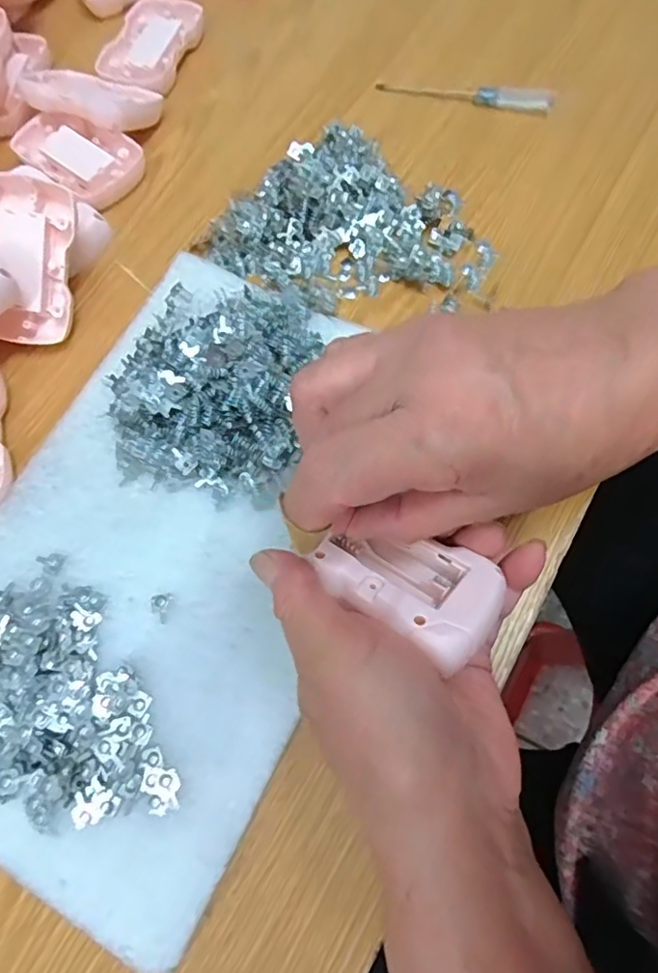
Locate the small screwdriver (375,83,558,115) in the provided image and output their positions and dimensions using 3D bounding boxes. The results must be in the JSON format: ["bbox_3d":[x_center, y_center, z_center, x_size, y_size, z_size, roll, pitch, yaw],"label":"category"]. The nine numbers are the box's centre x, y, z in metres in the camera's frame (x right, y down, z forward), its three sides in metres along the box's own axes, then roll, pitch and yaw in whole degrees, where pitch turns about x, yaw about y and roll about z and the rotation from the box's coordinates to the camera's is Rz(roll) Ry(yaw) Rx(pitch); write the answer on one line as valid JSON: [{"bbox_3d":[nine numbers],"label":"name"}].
[{"bbox_3d":[0.091,-0.270,0.398,0.118,0.016,0.009,17,72,9],"label":"small screwdriver"}]

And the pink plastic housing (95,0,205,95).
[{"bbox_3d":[-0.128,-0.323,0.432,0.057,0.013,0.088,16,72,8],"label":"pink plastic housing"}]

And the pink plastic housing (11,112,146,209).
[{"bbox_3d":[-0.168,-0.222,0.394,0.086,0.015,0.049,34,75,14],"label":"pink plastic housing"}]

